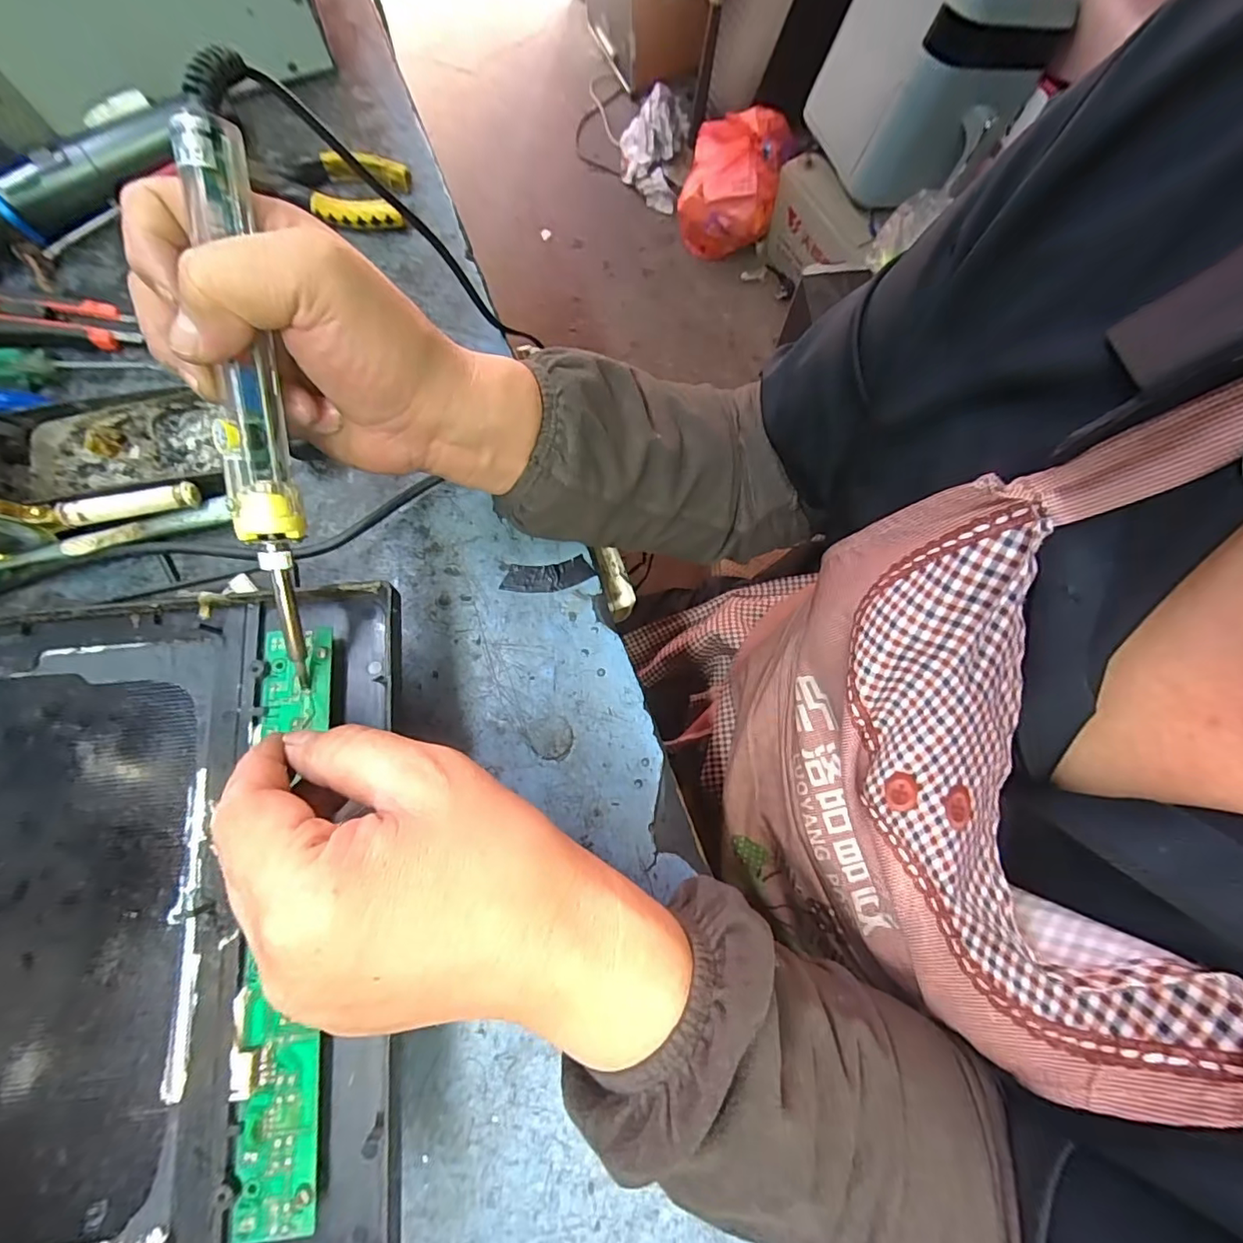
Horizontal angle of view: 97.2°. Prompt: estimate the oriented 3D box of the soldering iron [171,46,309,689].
[{"bbox_3d":[-0.145,-0.087,0.214,0.021,0.019,0.224,0,104,-1],"label":"soldering iron"}]

